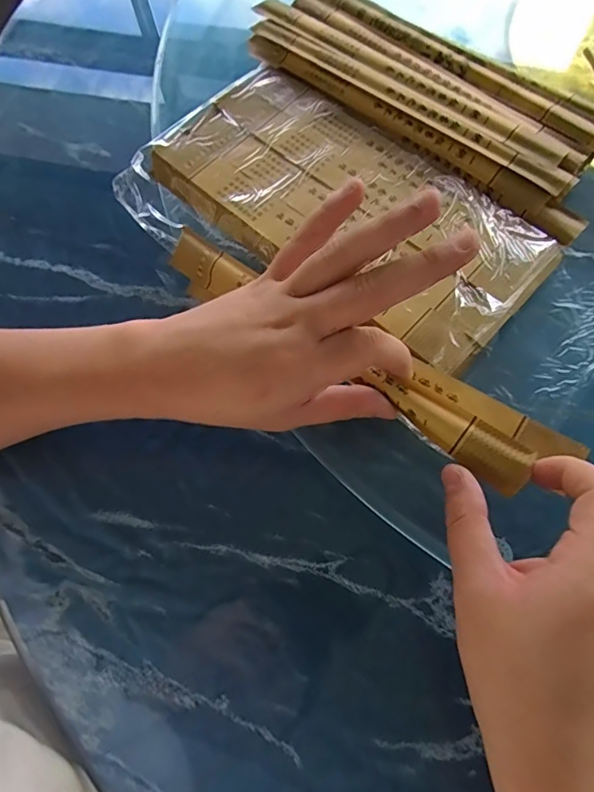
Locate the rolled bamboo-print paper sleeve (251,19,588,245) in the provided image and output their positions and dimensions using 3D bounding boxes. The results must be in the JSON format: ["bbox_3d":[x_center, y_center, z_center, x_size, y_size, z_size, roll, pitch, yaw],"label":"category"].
[{"bbox_3d":[0.074,-0.196,0.341,0.285,0.016,0.025,42,76,16],"label":"rolled bamboo-print paper sleeve"}]

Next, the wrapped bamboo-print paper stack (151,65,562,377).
[{"bbox_3d":[0.032,-0.130,0.335,0.268,0.028,0.124,38,75,15],"label":"wrapped bamboo-print paper stack"}]

